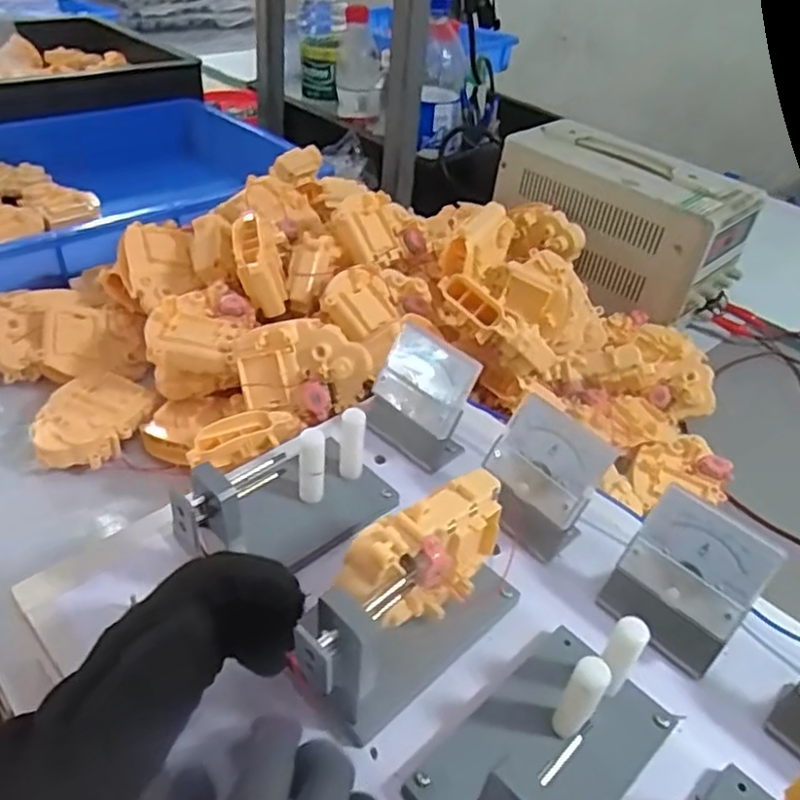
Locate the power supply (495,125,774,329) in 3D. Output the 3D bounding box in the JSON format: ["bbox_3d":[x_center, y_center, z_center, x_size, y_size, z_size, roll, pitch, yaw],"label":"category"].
[{"bbox_3d":[0.243,-0.211,0.756,0.128,0.136,0.265,-29,50,-35],"label":"power supply"}]

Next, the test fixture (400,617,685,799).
[{"bbox_3d":[0.068,0.146,0.294,0.116,0.058,0.069,-27,49,-34],"label":"test fixture"}]

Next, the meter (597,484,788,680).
[{"bbox_3d":[0.151,0.095,0.354,0.040,0.069,0.062,-29,50,-35],"label":"meter"}]

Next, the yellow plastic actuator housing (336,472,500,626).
[{"bbox_3d":[0.015,0.079,0.328,0.092,0.062,0.032,-25,48,-32],"label":"yellow plastic actuator housing"}]

